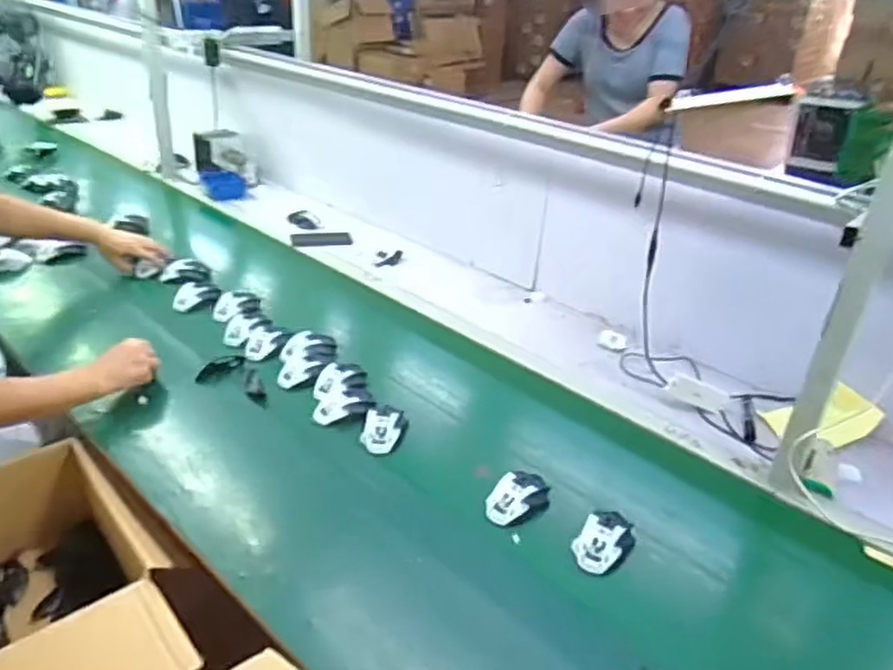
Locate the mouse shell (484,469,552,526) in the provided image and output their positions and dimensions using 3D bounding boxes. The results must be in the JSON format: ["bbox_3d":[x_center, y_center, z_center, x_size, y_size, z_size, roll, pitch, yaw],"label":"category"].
[{"bbox_3d":[0.111,0.247,1.041,0.115,0.030,0.075,-20,37,-34],"label":"mouse shell"}]

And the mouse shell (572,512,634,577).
[{"bbox_3d":[0.221,0.295,0.967,0.071,0.041,0.093,22,35,30],"label":"mouse shell"}]

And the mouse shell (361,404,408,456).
[{"bbox_3d":[-0.107,0.162,1.172,0.069,0.039,0.103,6,30,5],"label":"mouse shell"}]

